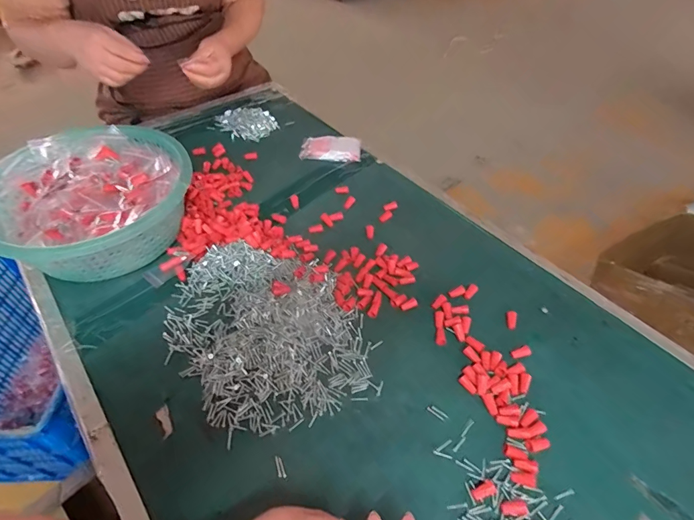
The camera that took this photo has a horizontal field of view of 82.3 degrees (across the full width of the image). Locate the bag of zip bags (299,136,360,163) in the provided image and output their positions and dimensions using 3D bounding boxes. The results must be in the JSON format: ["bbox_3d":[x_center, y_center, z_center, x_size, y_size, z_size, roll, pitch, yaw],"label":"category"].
[{"bbox_3d":[-0.031,-0.222,0.768,0.111,0.017,0.076,1,48,1],"label":"bag of zip bags"}]

